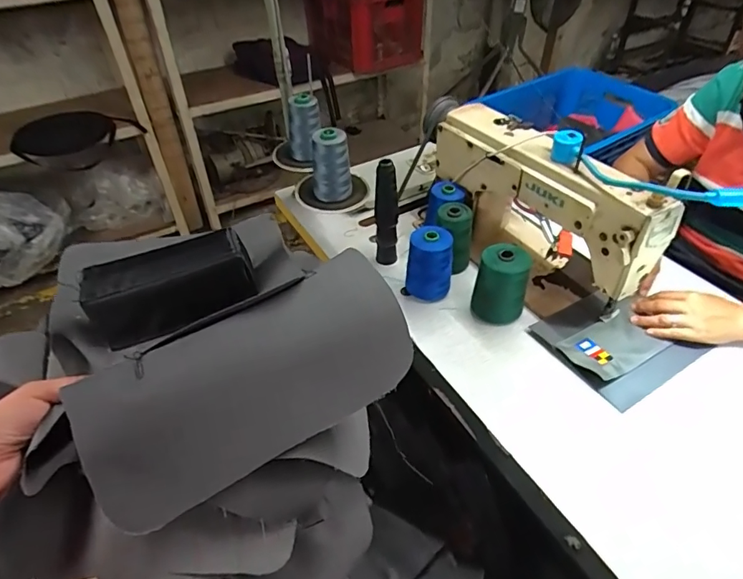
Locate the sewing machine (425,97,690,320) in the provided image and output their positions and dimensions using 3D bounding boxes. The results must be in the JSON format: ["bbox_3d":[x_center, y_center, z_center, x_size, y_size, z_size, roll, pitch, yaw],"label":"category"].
[{"bbox_3d":[0.273,-0.164,0.822,0.142,0.238,0.467,-23,46,-22],"label":"sewing machine"}]

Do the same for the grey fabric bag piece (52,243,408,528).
[{"bbox_3d":[-0.073,0.060,0.318,0.218,0.026,0.105,-30,86,-24],"label":"grey fabric bag piece"}]

